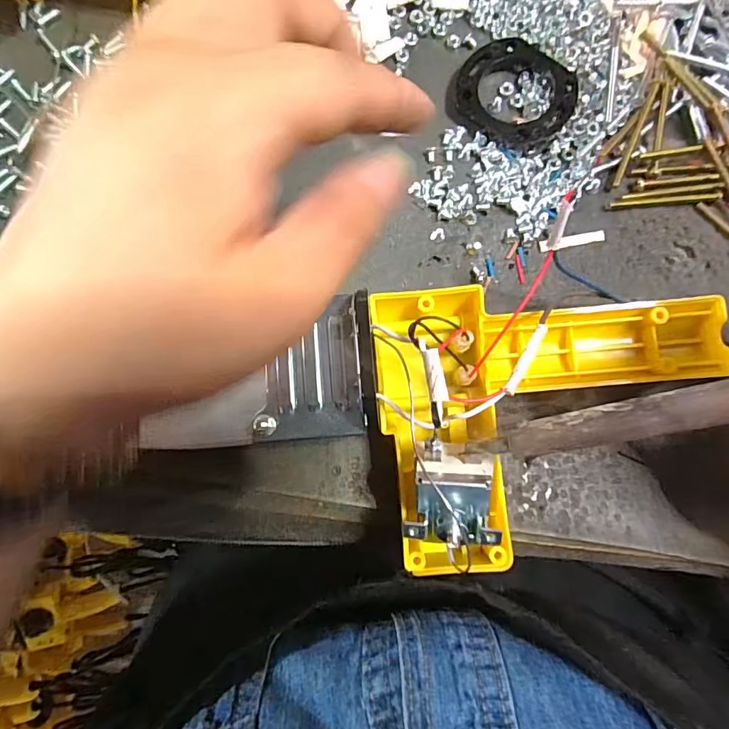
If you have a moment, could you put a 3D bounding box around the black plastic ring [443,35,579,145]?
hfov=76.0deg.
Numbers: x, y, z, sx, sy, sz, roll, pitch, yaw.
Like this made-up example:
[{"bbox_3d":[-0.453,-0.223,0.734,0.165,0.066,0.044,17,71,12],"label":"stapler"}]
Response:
[{"bbox_3d":[0.075,-0.138,0.230,0.058,0.011,0.057,0,83,-2],"label":"black plastic ring"}]

